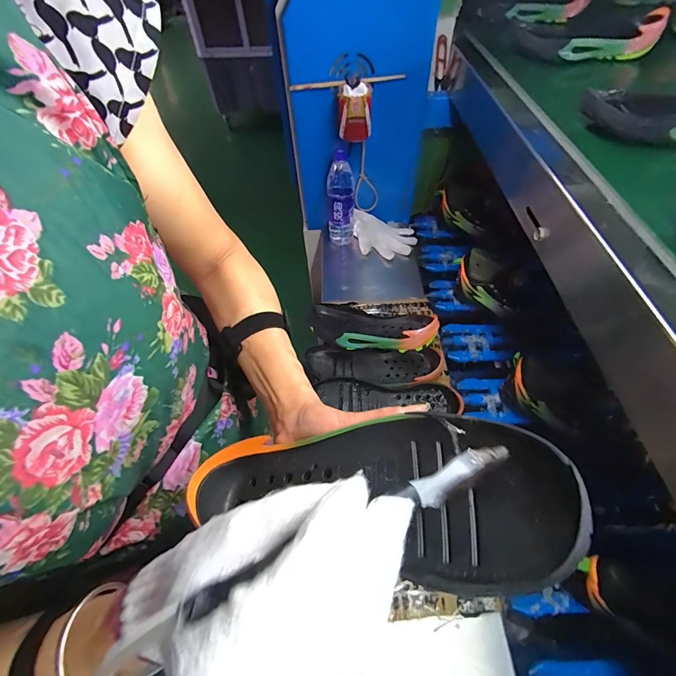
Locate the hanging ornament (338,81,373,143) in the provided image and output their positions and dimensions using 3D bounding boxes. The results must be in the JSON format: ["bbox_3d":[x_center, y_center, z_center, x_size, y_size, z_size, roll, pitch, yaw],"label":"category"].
[{"bbox_3d":[0.035,-0.452,0.715,0.063,0.092,0.057,3,52,7],"label":"hanging ornament"}]

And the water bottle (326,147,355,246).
[{"bbox_3d":[0.006,-0.336,0.865,0.068,0.211,0.076,-1,52,4],"label":"water bottle"}]

